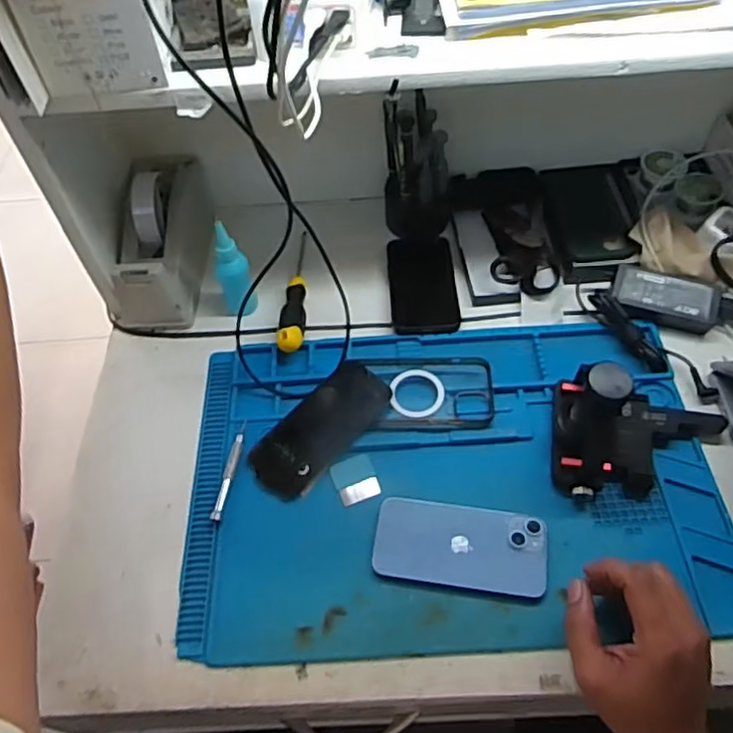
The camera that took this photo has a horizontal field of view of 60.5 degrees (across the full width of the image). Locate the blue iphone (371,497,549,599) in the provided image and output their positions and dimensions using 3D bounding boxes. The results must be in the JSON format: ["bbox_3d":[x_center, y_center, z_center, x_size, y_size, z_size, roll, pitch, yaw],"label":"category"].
[{"bbox_3d":[0.082,0.157,0.552,0.146,0.007,0.072,5,58,9],"label":"blue iphone"}]

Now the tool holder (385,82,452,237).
[{"bbox_3d":[0.060,-0.230,0.730,0.078,0.161,0.063,-1,55,2],"label":"tool holder"}]

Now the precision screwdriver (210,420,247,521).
[{"bbox_3d":[-0.131,0.099,0.606,0.011,0.005,0.104,6,55,7],"label":"precision screwdriver"}]

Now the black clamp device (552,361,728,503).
[{"bbox_3d":[0.253,0.050,0.551,0.157,0.105,0.112,8,56,8],"label":"black clamp device"}]

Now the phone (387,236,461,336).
[{"bbox_3d":[0.064,-0.096,0.717,0.074,0.005,0.143,-2,55,1],"label":"phone"}]

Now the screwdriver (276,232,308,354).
[{"bbox_3d":[-0.081,-0.095,0.721,0.027,0.032,0.192,-2,55,2],"label":"screwdriver"}]

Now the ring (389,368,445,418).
[{"bbox_3d":[0.052,0.025,0.637,0.053,0.006,0.057,-1,55,2],"label":"ring"}]

